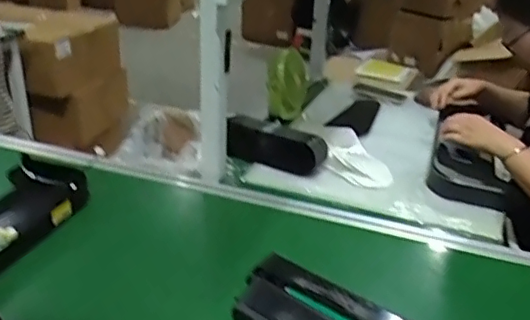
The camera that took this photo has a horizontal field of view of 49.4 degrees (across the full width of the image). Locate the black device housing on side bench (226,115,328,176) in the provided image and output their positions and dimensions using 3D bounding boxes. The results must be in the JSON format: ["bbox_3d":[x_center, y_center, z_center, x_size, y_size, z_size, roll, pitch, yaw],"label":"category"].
[{"bbox_3d":[0.020,-0.028,1.251,0.224,0.085,0.066,15,25,9],"label":"black device housing on side bench"}]

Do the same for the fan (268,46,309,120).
[{"bbox_3d":[0.065,-0.202,1.529,0.070,0.162,0.128,13,28,20],"label":"fan"}]

